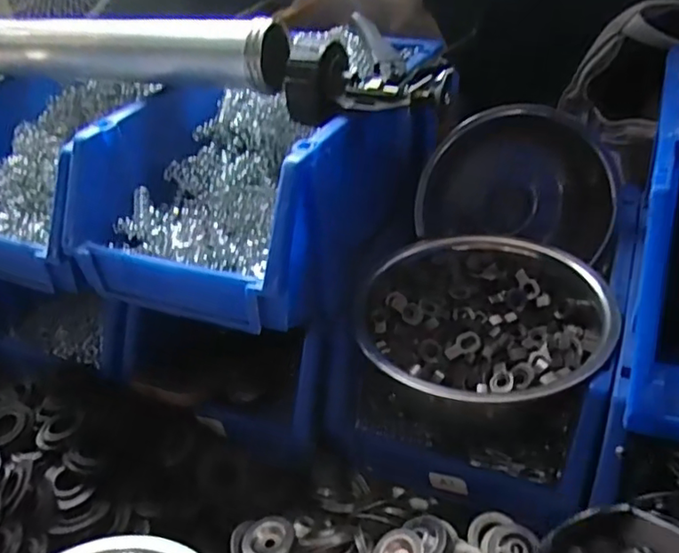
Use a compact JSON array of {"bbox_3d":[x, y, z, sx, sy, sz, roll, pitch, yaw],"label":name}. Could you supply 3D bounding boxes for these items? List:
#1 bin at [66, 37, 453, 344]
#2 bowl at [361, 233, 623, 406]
[{"bbox_3d":[-0.084,-0.070,0.508,0.210,0.121,0.250,15,40,29],"label":"bin"},{"bbox_3d":[0.116,0.028,0.492,0.189,0.060,0.173,-5,34,3],"label":"bowl"}]

